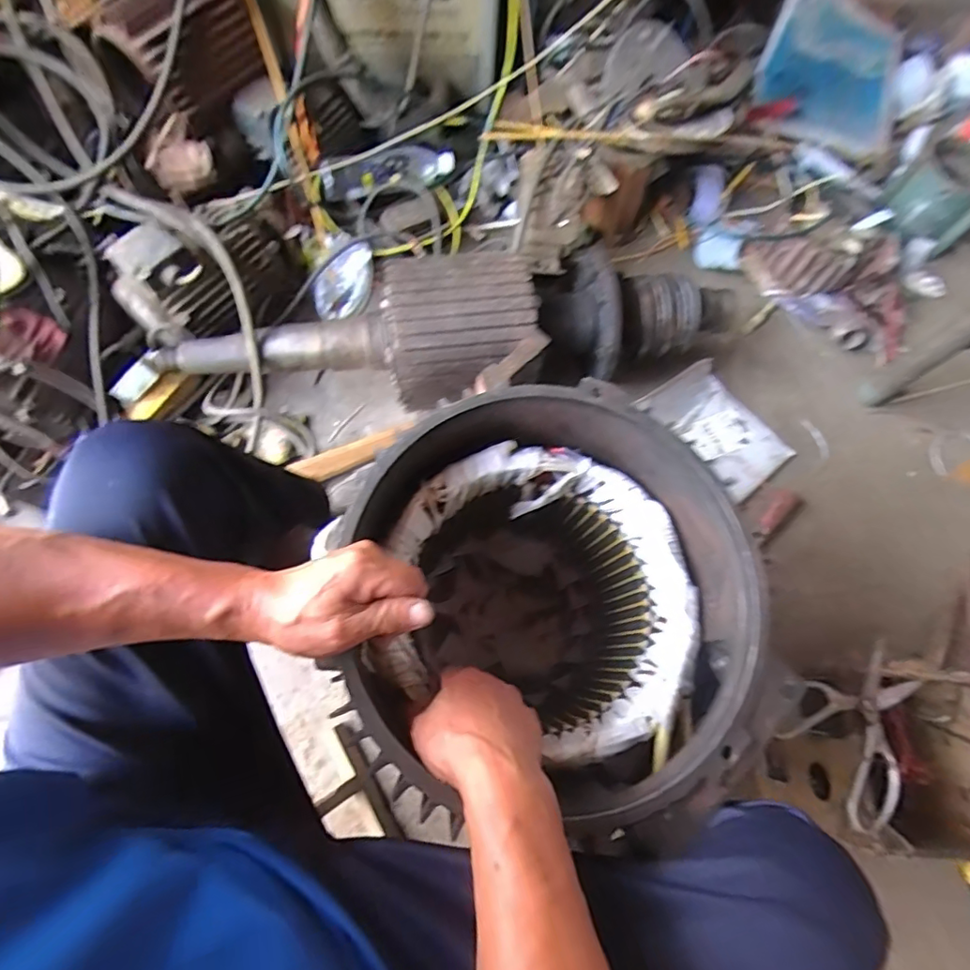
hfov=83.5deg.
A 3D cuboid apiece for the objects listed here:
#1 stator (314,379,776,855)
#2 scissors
[{"bbox_3d":[0.057,0.150,0.639,0.319,0.461,0.331,6,71,1],"label":"stator"},{"bbox_3d":[0.413,0.257,0.599,0.131,0.020,0.188,41,68,10],"label":"scissors"}]

